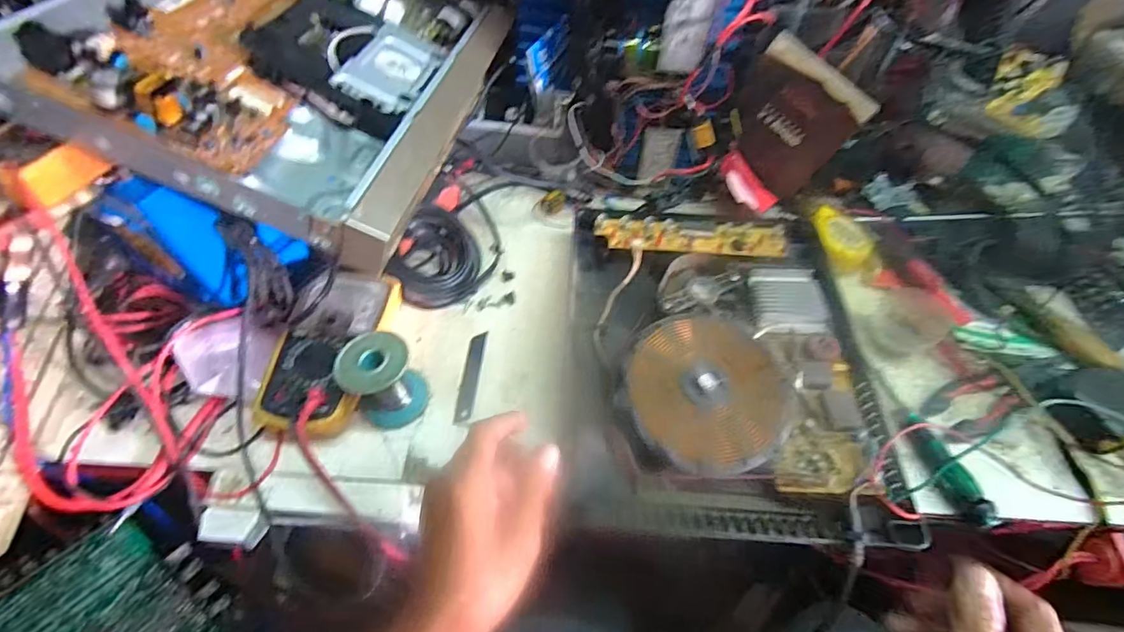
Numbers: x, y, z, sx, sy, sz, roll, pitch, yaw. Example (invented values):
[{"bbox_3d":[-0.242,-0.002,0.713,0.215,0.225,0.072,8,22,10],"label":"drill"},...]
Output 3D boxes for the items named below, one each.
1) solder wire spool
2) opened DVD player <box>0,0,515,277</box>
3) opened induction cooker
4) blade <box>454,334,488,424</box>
[{"bbox_3d":[-0.158,0.057,0.441,0.059,0.067,0.061,0,55,-1],"label":"solder wire spool"},{"bbox_3d":[-0.215,-0.255,0.468,0.267,0.057,0.424,21,53,-11],"label":"opened DVD player"},{"bbox_3d":[0.140,0.031,0.461,0.266,0.042,0.323,4,55,2],"label":"opened induction cooker"},{"bbox_3d":[-0.089,0.059,0.487,0.017,0.004,0.097,7,57,0],"label":"blade"}]

